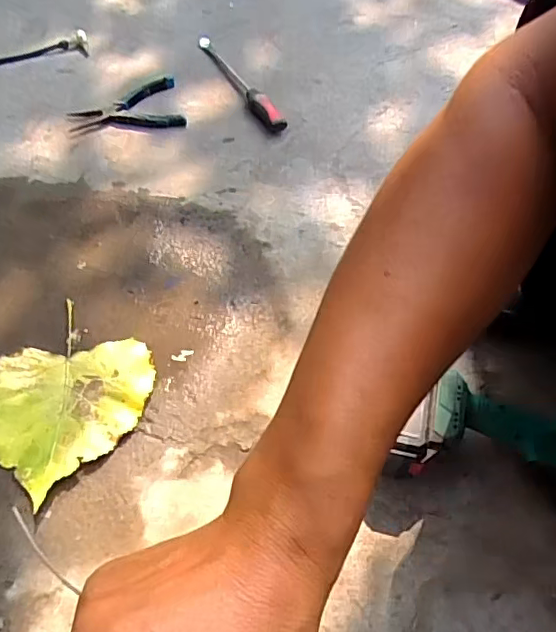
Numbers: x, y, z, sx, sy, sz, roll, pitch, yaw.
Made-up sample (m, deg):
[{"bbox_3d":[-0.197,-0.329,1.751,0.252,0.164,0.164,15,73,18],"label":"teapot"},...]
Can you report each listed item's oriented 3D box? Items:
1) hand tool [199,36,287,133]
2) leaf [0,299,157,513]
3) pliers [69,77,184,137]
[{"bbox_3d":[-0.070,-0.400,0.952,0.030,0.032,0.303,-27,61,-14],"label":"hand tool"},{"bbox_3d":[-0.240,0.086,0.636,0.188,0.015,0.180,-40,65,-20],"label":"leaf"},{"bbox_3d":[-0.250,-0.341,0.922,0.183,0.018,0.115,-9,58,-3],"label":"pliers"}]

